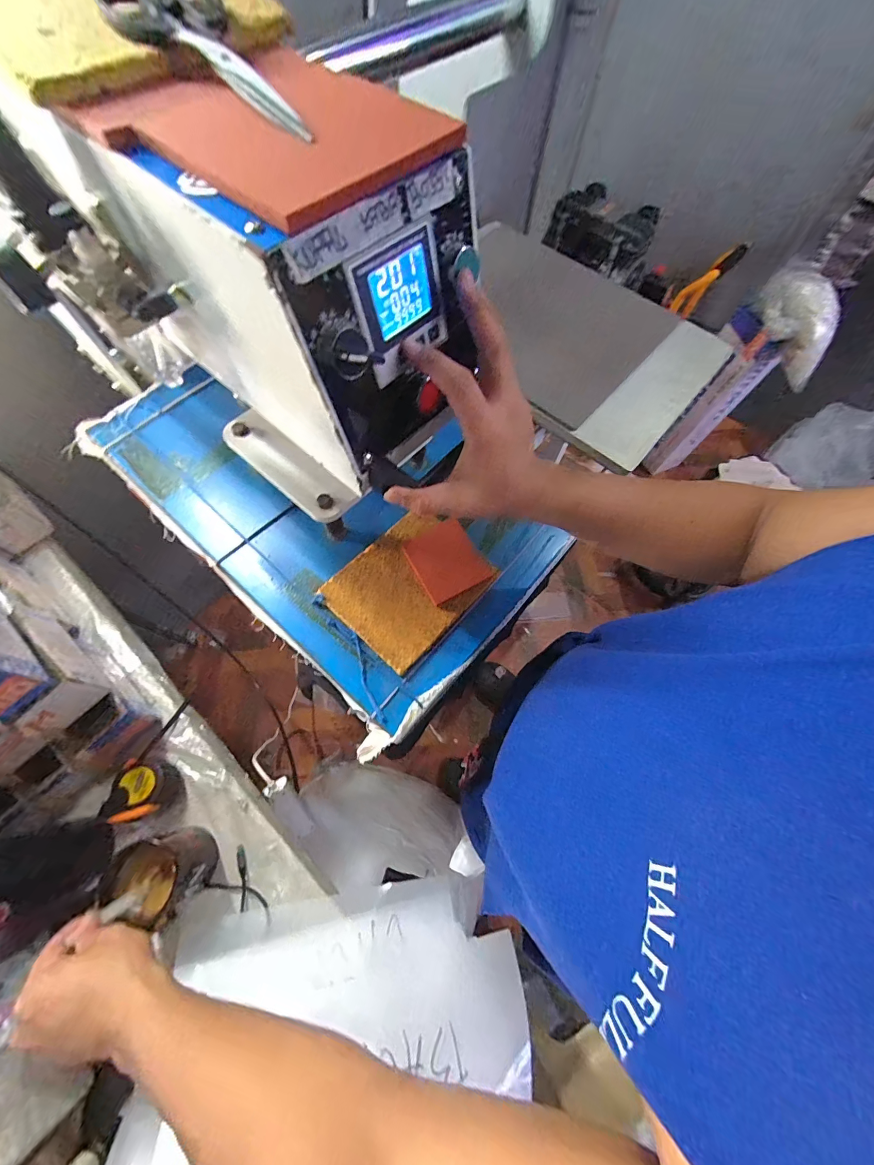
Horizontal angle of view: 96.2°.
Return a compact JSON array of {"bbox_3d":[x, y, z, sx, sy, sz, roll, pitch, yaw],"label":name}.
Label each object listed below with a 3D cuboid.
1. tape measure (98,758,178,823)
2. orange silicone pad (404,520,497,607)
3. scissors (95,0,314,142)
[{"bbox_3d":[-0.389,0.275,0.516,0.074,0.043,0.077,21,62,0],"label":"tape measure"},{"bbox_3d":[0.011,-0.028,0.469,0.080,0.008,0.091,-30,72,-12],"label":"orange silicone pad"},{"bbox_3d":[-0.130,-0.302,0.226,0.066,0.010,0.175,-34,78,-17],"label":"scissors"}]

